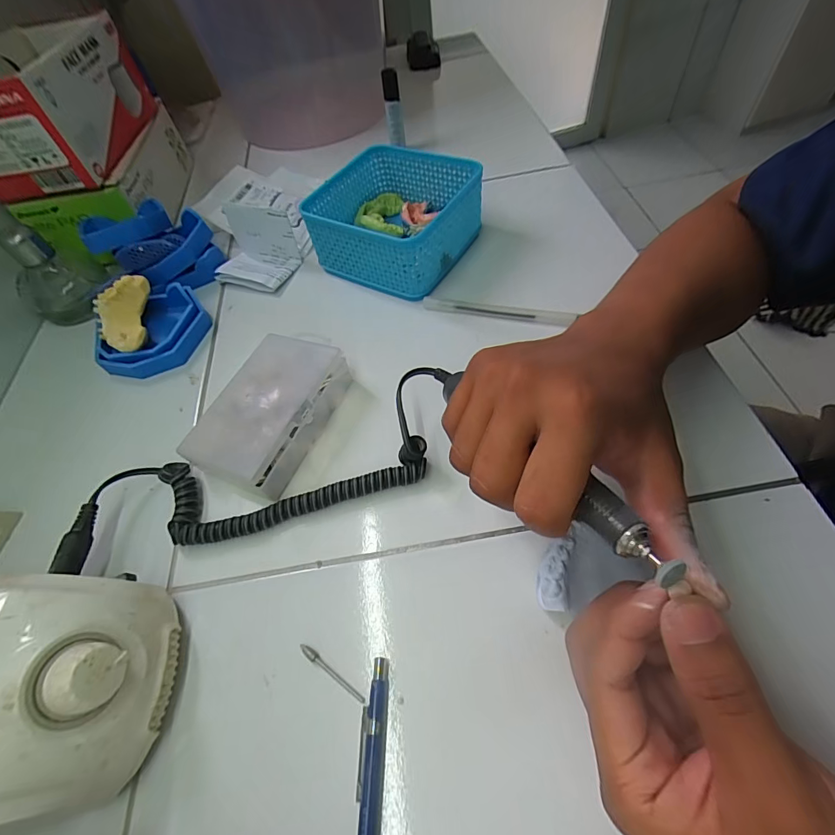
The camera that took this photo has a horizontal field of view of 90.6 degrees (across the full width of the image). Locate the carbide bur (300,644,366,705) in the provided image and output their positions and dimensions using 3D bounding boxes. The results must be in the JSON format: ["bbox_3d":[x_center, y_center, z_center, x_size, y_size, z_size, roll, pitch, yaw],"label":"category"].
[{"bbox_3d":[-0.047,0.138,0.225,0.045,0.004,0.005,29,65,21],"label":"carbide bur"}]

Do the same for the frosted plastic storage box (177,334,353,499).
[{"bbox_3d":[-0.108,-0.007,0.303,0.074,0.033,0.119,14,61,17],"label":"frosted plastic storage box"}]

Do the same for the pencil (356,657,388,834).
[{"bbox_3d":[-0.023,0.188,0.187,0.012,0.010,0.135,-2,57,7],"label":"pencil"}]

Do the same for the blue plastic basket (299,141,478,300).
[{"bbox_3d":[-0.021,-0.190,0.396,0.130,0.064,0.129,25,64,22],"label":"blue plastic basket"}]

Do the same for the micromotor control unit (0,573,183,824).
[{"bbox_3d":[-0.201,0.131,0.201,0.135,0.078,0.095,-7,57,4],"label":"micromotor control unit"}]

